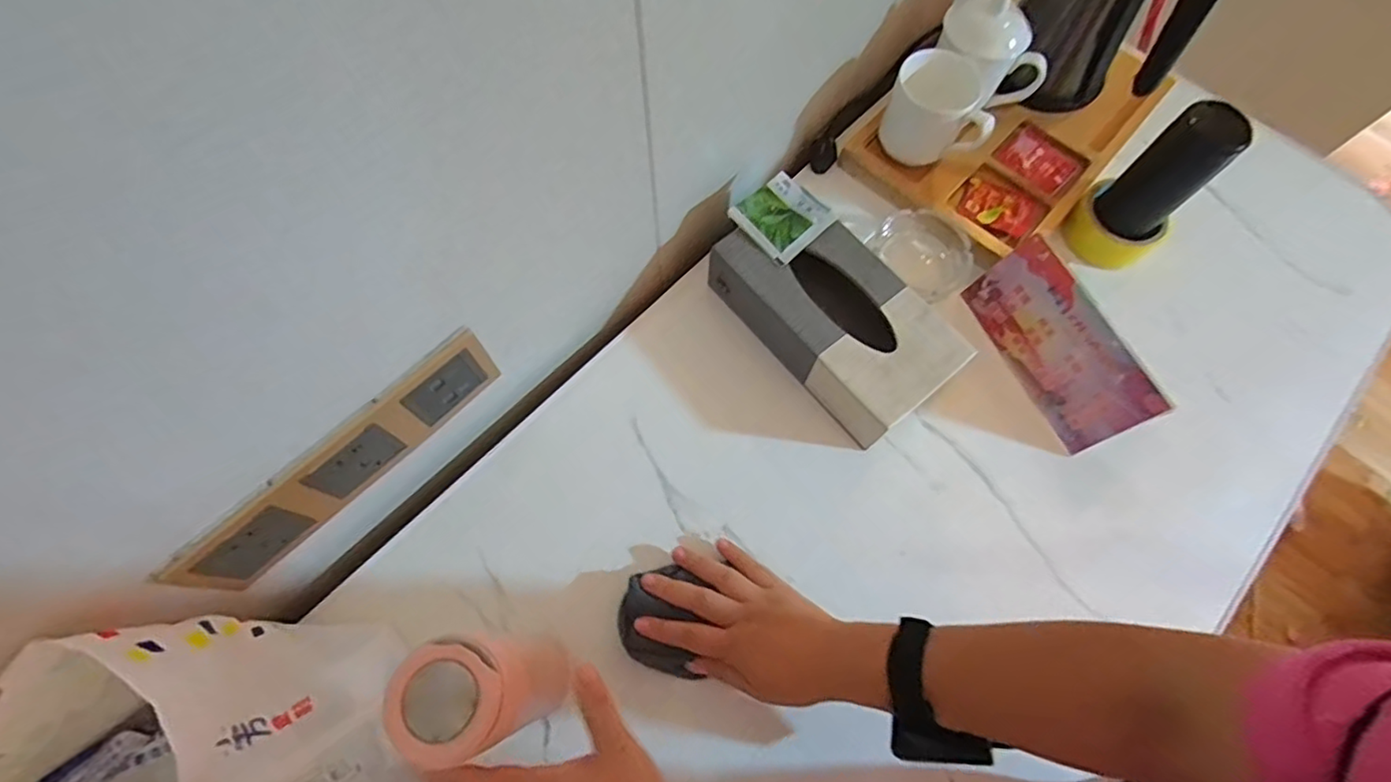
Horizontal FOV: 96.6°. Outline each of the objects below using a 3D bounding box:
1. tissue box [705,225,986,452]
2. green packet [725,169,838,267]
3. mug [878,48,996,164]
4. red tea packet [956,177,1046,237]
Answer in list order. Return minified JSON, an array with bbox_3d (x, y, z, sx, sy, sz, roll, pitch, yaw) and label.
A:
[{"bbox_3d":[0.140,-0.071,0.613,0.126,0.065,0.244,-37,74,-14],"label":"tissue box"},{"bbox_3d":[0.087,-0.173,0.612,0.077,0.013,0.080,43,74,14],"label":"green packet"},{"bbox_3d":[0.262,-0.299,0.663,0.108,0.102,0.073,27,71,9],"label":"mug"},{"bbox_3d":[0.336,-0.204,0.679,0.082,0.008,0.058,34,74,9],"label":"red tea packet"}]

